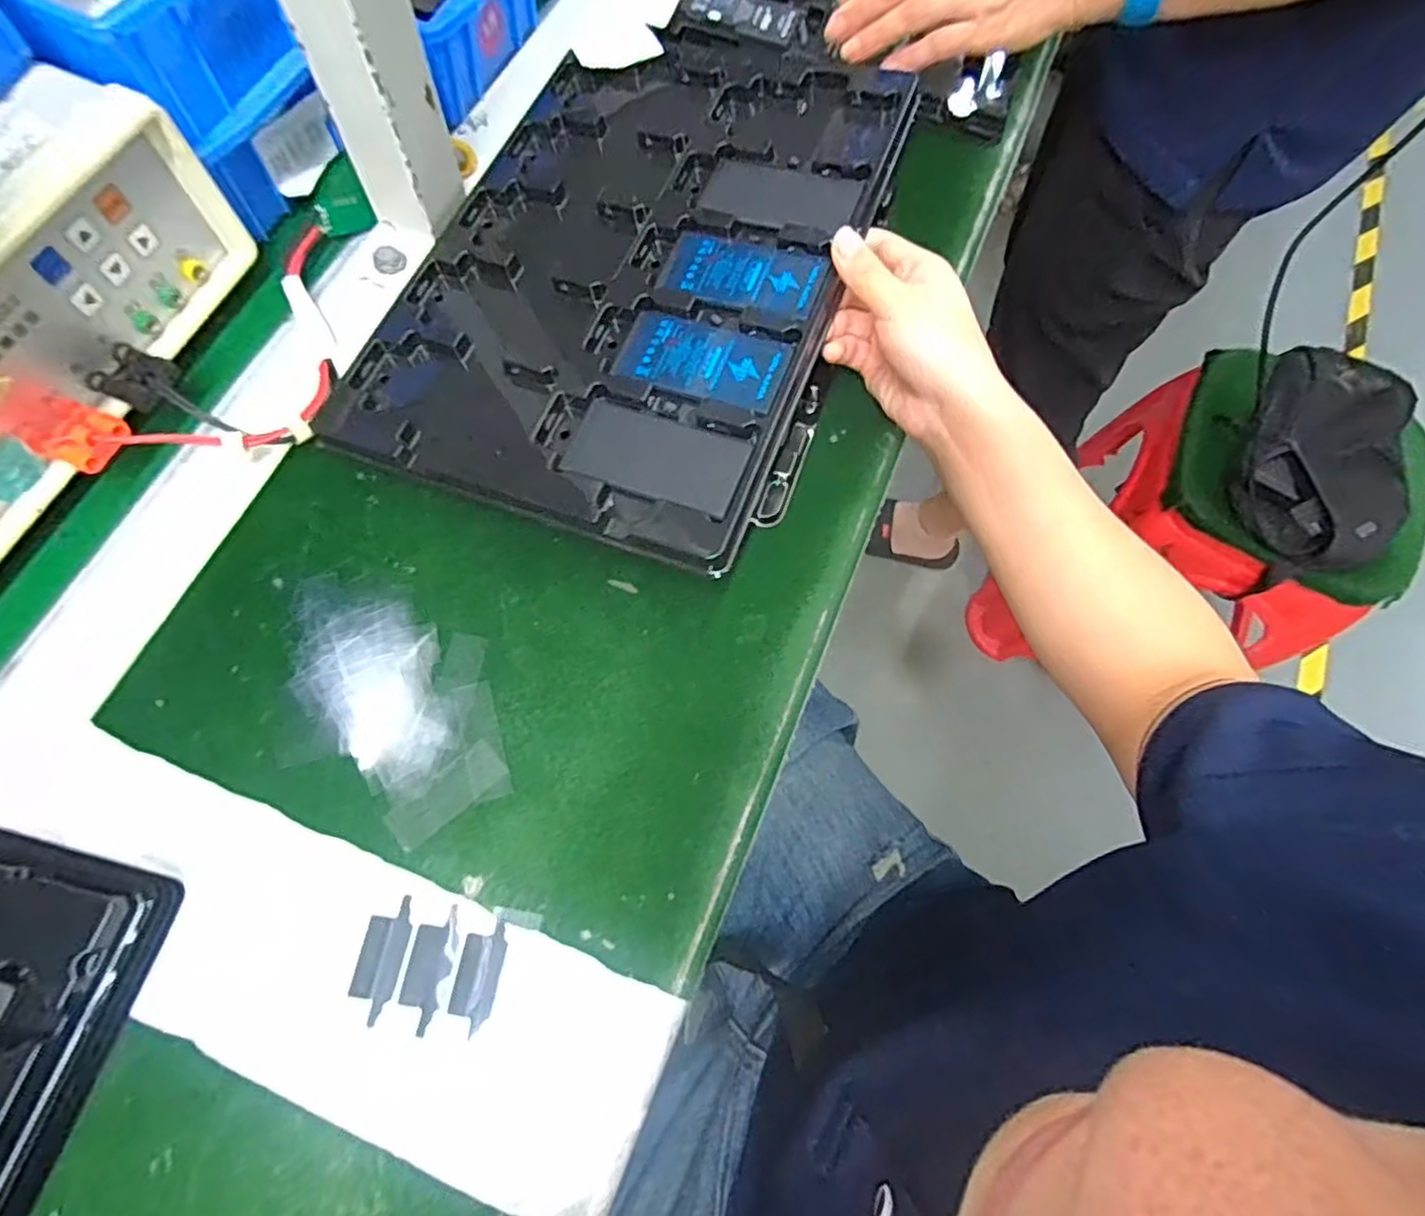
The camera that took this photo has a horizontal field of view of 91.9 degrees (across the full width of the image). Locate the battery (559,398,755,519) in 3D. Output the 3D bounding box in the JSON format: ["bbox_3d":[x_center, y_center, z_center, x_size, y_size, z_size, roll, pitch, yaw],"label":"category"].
[{"bbox_3d":[-0.027,-0.075,0.336,0.085,0.007,0.045,21,70,2],"label":"battery"}]

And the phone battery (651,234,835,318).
[{"bbox_3d":[0.017,-0.182,0.372,0.086,0.007,0.045,21,70,2],"label":"phone battery"}]

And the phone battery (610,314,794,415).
[{"bbox_3d":[-0.006,-0.126,0.354,0.085,0.008,0.047,23,70,3],"label":"phone battery"}]

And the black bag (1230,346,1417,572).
[{"bbox_3d":[0.662,-0.172,0.745,0.154,0.060,0.245,20,70,2],"label":"black bag"}]

